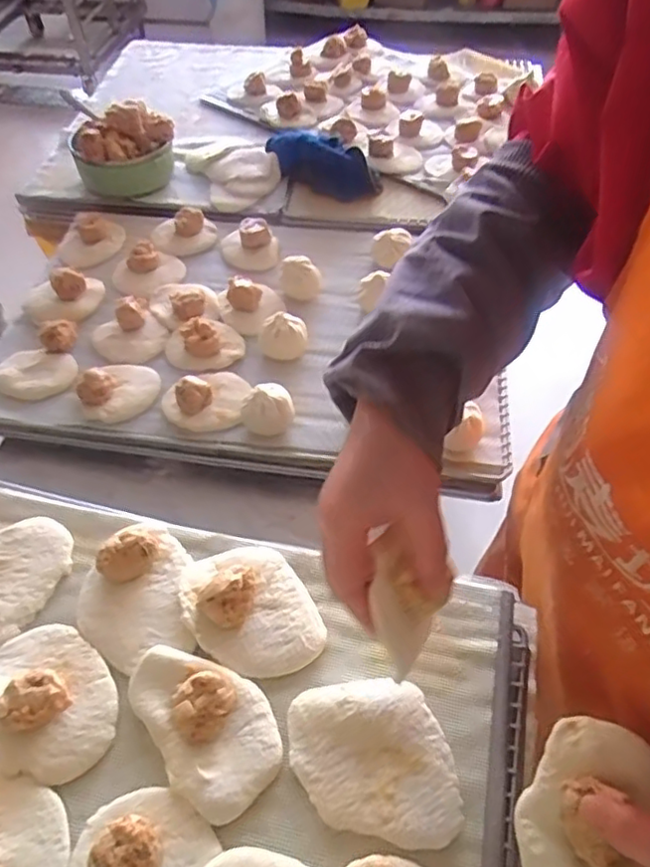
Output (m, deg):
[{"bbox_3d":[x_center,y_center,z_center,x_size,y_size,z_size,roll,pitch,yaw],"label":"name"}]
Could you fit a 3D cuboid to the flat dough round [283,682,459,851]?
[{"bbox_3d":[0.030,0.203,0.395,0.097,0.011,0.094,-6,51,-5],"label":"flat dough round"}]

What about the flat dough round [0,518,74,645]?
[{"bbox_3d":[-0.243,0.112,0.475,0.077,0.008,0.112,19,53,15],"label":"flat dough round"}]

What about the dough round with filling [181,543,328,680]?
[{"bbox_3d":[-0.055,0.120,0.451,0.082,0.031,0.105,-28,56,-21],"label":"dough round with filling"}]

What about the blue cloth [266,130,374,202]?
[{"bbox_3d":[-0.009,-0.394,0.915,0.181,0.042,0.082,23,54,18],"label":"blue cloth"}]

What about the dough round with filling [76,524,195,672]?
[{"bbox_3d":[-0.136,0.113,0.458,0.086,0.028,0.102,-30,56,-22],"label":"dough round with filling"}]

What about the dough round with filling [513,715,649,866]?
[{"bbox_3d":[0.149,0.215,0.357,0.067,0.026,0.101,22,73,32],"label":"dough round with filling"}]

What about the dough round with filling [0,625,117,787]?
[{"bbox_3d":[-0.184,0.171,0.416,0.075,0.025,0.104,-32,57,-24],"label":"dough round with filling"}]

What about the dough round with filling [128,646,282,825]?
[{"bbox_3d":[-0.076,0.178,0.403,0.069,0.022,0.111,-29,56,-22],"label":"dough round with filling"}]

